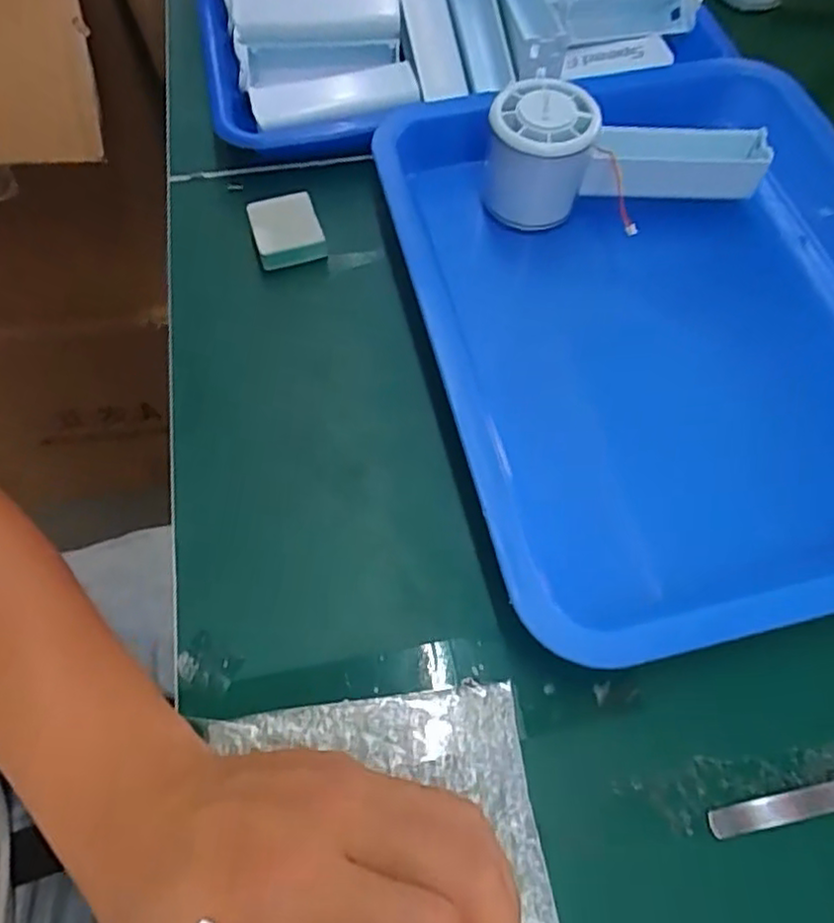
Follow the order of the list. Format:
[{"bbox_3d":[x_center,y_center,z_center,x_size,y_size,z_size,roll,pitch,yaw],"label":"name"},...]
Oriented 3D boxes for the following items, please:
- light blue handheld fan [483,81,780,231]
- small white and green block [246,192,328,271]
[{"bbox_3d":[0.113,-0.176,0.369,0.148,0.054,0.053,-6,64,-3],"label":"light blue handheld fan"},{"bbox_3d":[-0.074,-0.130,0.374,0.036,0.014,0.039,-16,65,-8],"label":"small white and green block"}]

